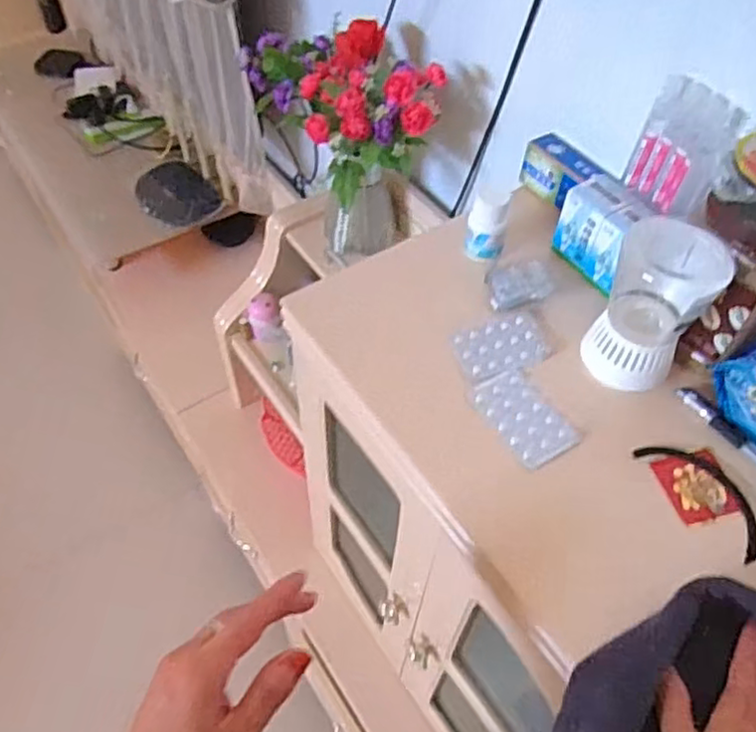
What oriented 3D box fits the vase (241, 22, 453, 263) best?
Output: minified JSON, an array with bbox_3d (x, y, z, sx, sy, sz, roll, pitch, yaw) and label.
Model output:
[{"bbox_3d":[-0.045,-0.264,0.836,0.211,0.283,0.170,0,54,-3],"label":"vase"}]

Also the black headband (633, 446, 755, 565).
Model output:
[{"bbox_3d":[0.255,0.095,0.507,0.048,0.012,0.109,-31,61,-22],"label":"black headband"}]

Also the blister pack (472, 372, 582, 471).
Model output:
[{"bbox_3d":[0.120,0.042,0.542,0.052,0.010,0.081,-26,59,-20],"label":"blister pack"}]

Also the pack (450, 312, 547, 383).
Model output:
[{"bbox_3d":[0.108,-0.019,0.583,0.083,0.004,0.055,-20,57,-16],"label":"pack"}]

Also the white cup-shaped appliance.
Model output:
[{"bbox_3d":[0.211,-0.044,0.512,0.072,0.118,0.064,21,56,12],"label":"white cup-shaped appliance"}]

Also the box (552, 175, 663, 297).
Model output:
[{"bbox_3d":[0.217,-0.125,0.617,0.060,0.071,0.088,-31,61,-22],"label":"box"}]

